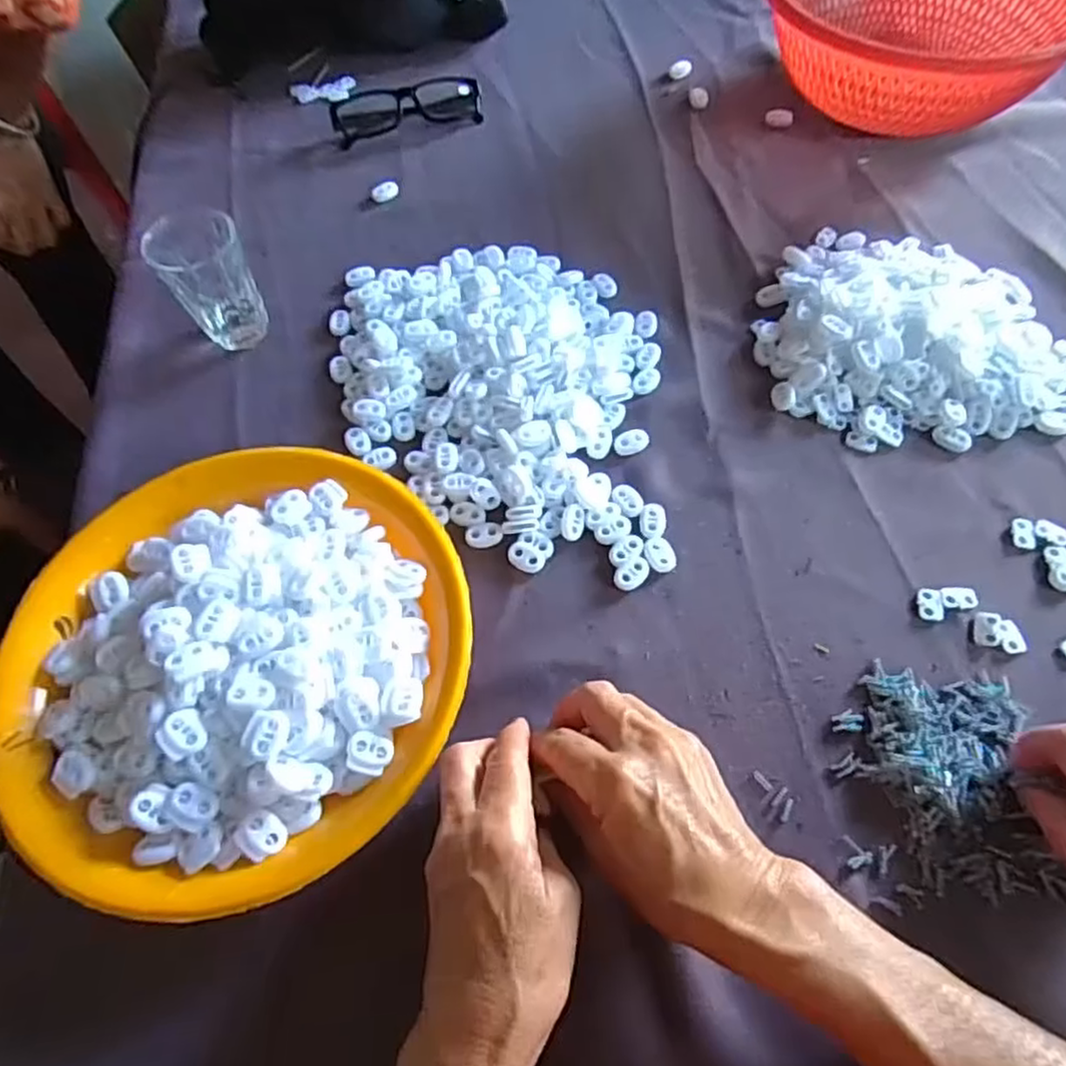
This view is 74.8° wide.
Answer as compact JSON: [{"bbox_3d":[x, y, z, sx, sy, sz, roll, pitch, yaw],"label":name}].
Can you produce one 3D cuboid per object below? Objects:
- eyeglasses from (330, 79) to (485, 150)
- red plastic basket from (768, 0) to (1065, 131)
[{"bbox_3d":[-0.110,-0.373,0.614,0.131,0.029,0.036,-13,61,-3],"label":"eyeglasses"},{"bbox_3d":[0.331,-0.425,0.580,0.239,0.091,0.265,33,68,19],"label":"red plastic basket"}]

